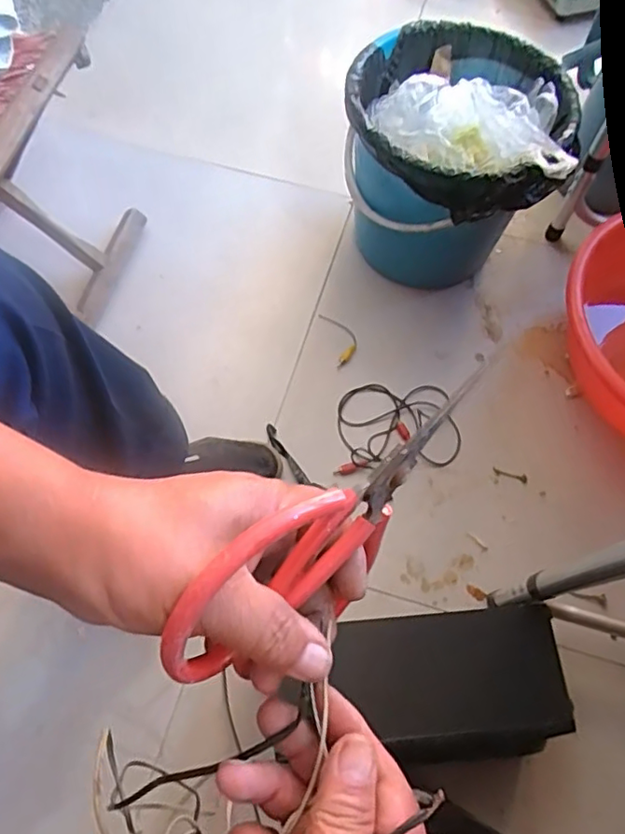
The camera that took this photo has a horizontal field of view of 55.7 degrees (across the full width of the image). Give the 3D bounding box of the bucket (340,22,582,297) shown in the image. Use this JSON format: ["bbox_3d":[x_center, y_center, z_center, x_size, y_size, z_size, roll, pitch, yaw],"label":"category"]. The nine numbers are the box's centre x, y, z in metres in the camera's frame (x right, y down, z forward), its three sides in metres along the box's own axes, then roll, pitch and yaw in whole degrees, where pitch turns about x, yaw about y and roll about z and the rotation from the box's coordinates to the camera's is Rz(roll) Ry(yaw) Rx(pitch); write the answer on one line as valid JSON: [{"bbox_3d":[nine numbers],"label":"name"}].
[{"bbox_3d":[0.174,-0.327,0.803,0.255,0.263,0.255,1,65,-1],"label":"bucket"}]

